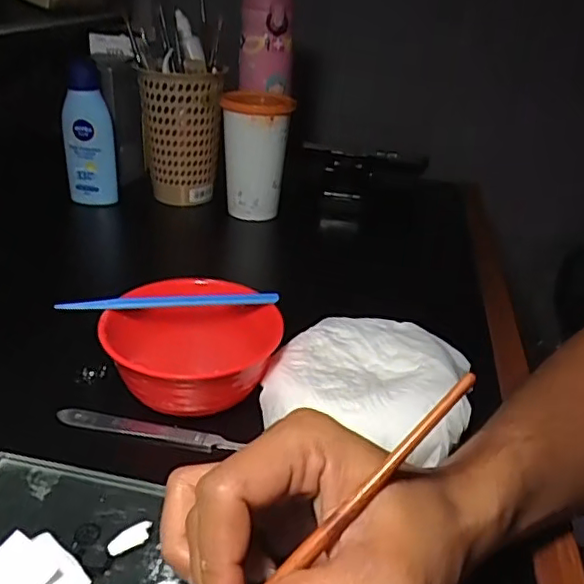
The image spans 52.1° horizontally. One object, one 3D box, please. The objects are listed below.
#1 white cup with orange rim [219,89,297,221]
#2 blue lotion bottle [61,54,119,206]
[{"bbox_3d":[-0.043,-0.148,0.651,0.071,0.124,0.074,0,29,-11],"label":"white cup with orange rim"},{"bbox_3d":[-0.216,-0.168,0.639,0.053,0.149,0.027,-3,30,-15],"label":"blue lotion bottle"}]

